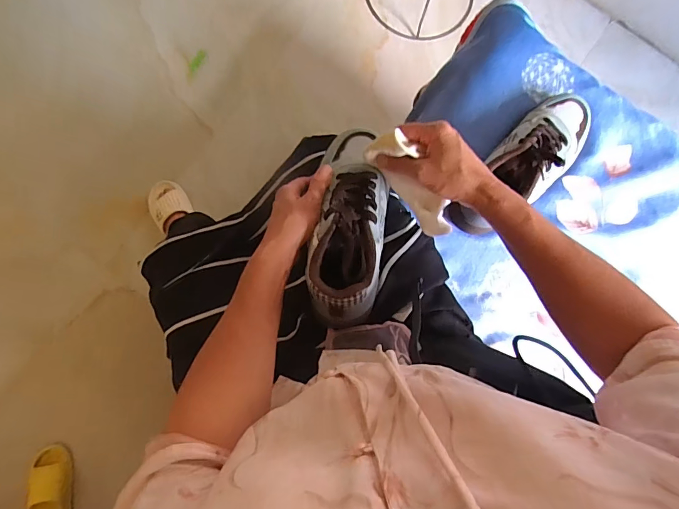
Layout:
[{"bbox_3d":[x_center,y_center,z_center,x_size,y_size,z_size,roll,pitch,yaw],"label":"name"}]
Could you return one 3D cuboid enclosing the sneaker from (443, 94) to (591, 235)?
[{"bbox_3d":[0.281,-0.137,0.603,0.097,0.115,0.254,45,82,2],"label":"sneaker"}]

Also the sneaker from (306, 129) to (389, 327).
[{"bbox_3d":[0.011,-0.043,0.503,0.083,0.092,0.248,8,68,-7],"label":"sneaker"}]

